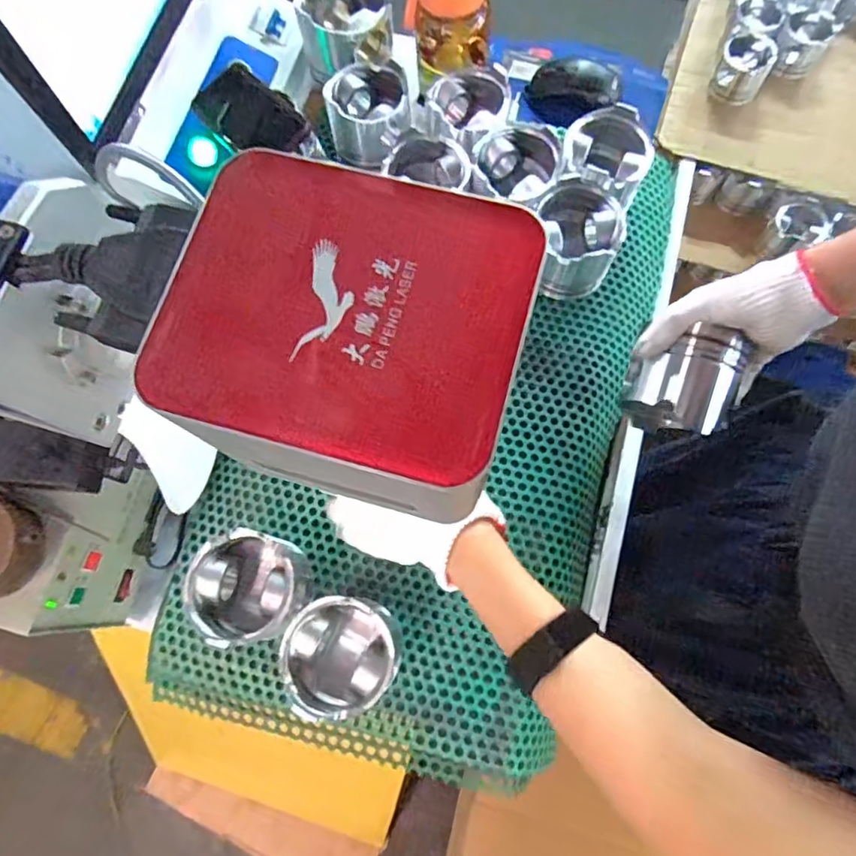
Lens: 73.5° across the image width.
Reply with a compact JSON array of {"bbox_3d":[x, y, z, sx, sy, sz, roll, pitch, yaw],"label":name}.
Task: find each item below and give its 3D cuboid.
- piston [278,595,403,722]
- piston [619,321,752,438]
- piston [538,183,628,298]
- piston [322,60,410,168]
[{"bbox_3d":[-0.074,0.192,0.493,0.088,0.077,0.088,-1,75,3],"label":"piston"},{"bbox_3d":[0.218,-0.035,0.508,0.084,0.095,0.076,18,76,7],"label":"piston"},{"bbox_3d":[0.160,-0.193,0.599,0.078,0.076,0.086,2,75,3],"label":"piston"},{"bbox_3d":[-0.067,-0.360,0.655,0.089,0.068,0.089,3,75,4],"label":"piston"}]

